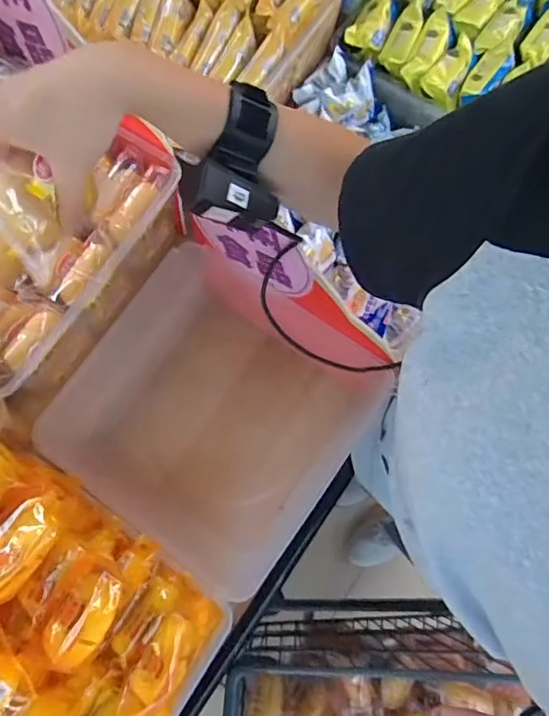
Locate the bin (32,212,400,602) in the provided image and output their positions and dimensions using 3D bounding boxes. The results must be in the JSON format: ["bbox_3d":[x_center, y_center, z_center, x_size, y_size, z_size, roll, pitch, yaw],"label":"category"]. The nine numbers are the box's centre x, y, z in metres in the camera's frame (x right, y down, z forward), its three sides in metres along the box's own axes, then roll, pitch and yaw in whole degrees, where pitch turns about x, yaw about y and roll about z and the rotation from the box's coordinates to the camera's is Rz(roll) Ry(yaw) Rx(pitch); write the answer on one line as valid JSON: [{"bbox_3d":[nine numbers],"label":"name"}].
[{"bbox_3d":[-0.087,0.059,0.734,0.396,0.105,0.441,39,78,-6],"label":"bin"}]

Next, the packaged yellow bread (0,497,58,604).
[{"bbox_3d":[-0.208,0.153,0.407,0.041,0.028,0.090,31,80,7],"label":"packaged yellow bread"}]

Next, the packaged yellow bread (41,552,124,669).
[{"bbox_3d":[-0.162,0.215,0.439,0.048,0.026,0.086,22,79,6],"label":"packaged yellow bread"}]

